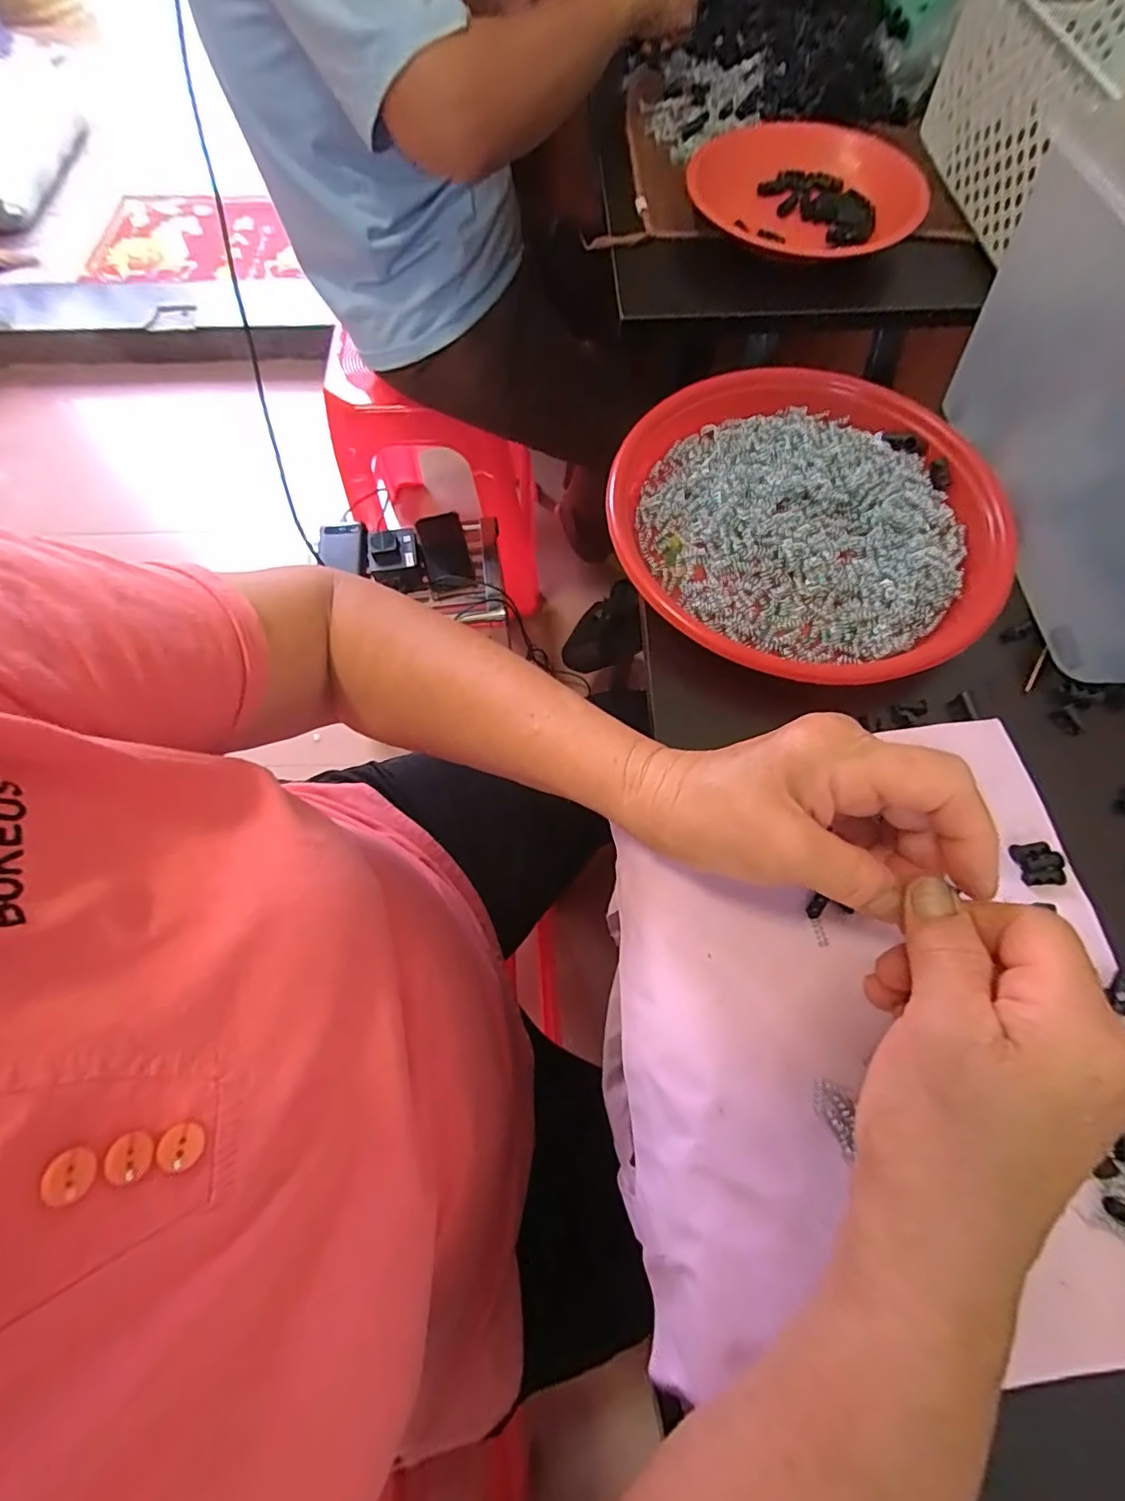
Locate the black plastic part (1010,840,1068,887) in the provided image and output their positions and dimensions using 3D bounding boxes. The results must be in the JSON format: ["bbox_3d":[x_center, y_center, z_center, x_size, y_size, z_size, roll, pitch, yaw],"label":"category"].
[{"bbox_3d":[0.234,0.056,0.273,0.020,0.004,0.021,-6,68,-1],"label":"black plastic part"}]

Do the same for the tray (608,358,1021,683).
[{"bbox_3d":[0.150,-0.149,0.349,0.227,0.029,0.236,20,70,10],"label":"tray"}]

